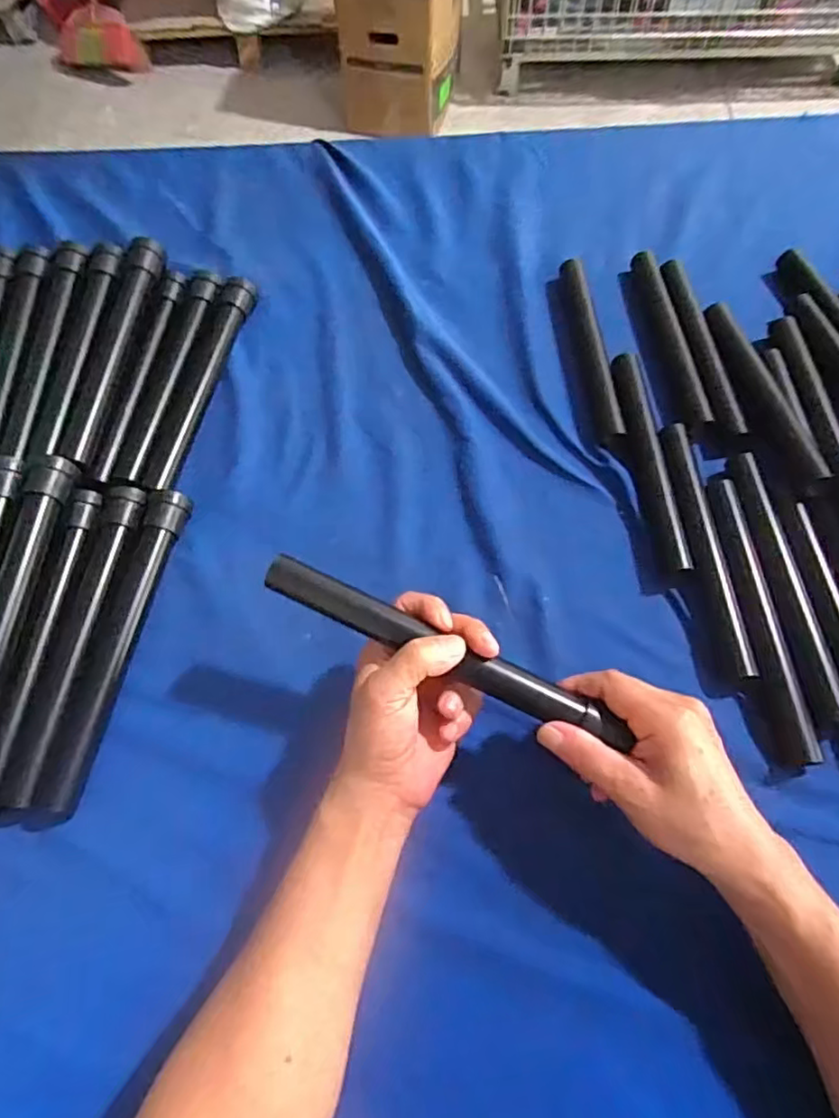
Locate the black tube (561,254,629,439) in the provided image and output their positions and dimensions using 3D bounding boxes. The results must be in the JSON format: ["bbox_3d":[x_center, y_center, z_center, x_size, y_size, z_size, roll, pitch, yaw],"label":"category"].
[{"bbox_3d":[0.161,-0.203,0.572,0.024,0.016,0.216,-3,64,0],"label":"black tube"}]

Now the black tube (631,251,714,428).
[{"bbox_3d":[0.236,-0.213,0.570,0.021,0.014,0.209,-6,64,-2],"label":"black tube"}]

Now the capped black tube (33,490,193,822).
[{"bbox_3d":[-0.226,0.060,0.456,0.029,0.025,0.248,8,64,5],"label":"capped black tube"}]

